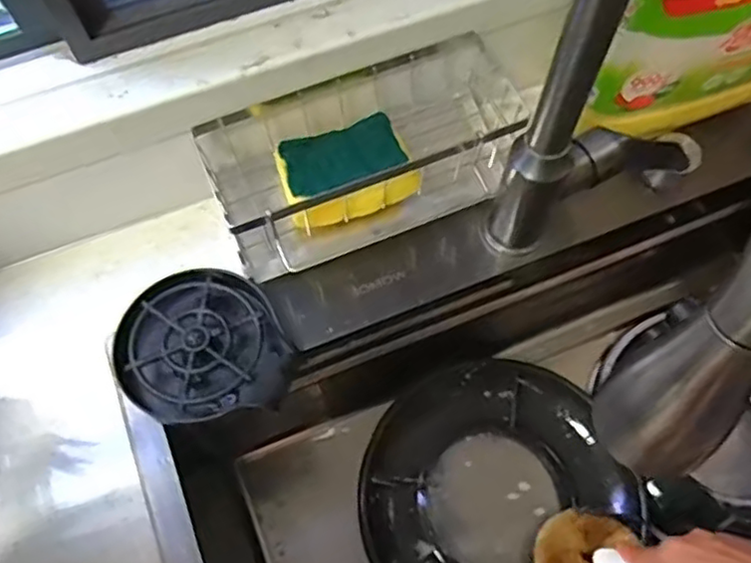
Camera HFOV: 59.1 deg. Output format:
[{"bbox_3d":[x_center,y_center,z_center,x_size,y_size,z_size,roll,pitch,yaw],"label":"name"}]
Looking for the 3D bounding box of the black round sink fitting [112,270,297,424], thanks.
[{"bbox_3d":[-0.130,0.049,0.505,0.120,0.037,0.110,0,66,0],"label":"black round sink fitting"}]

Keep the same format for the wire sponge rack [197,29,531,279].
[{"bbox_3d":[-0.007,-0.102,0.527,0.242,0.088,0.119,-18,67,-8],"label":"wire sponge rack"}]

